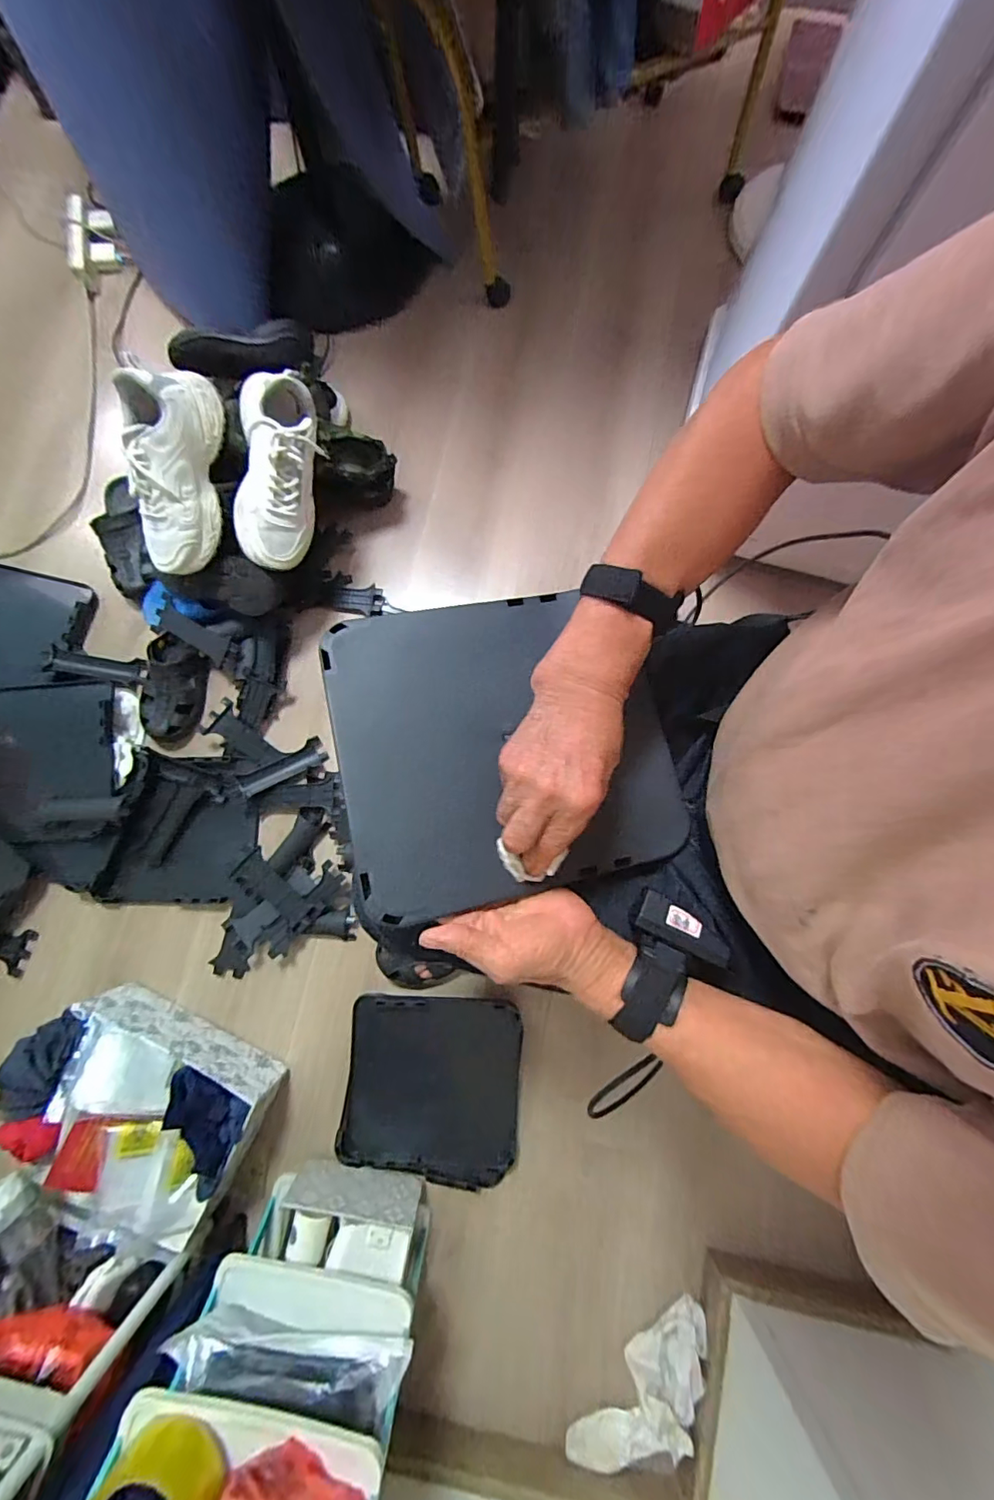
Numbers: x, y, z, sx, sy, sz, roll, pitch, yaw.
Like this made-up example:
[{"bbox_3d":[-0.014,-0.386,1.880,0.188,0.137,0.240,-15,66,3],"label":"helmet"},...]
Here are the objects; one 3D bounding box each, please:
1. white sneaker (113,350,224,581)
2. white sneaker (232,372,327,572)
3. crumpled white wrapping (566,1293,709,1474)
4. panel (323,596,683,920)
[{"bbox_3d":[-0.467,-0.393,0.725,0.103,0.095,0.264,9,109,2],"label":"white sneaker"},{"bbox_3d":[-0.330,-0.409,0.756,0.128,0.091,0.259,13,109,3],"label":"white sneaker"},{"bbox_3d":[0.210,0.889,0.694,0.096,0.059,0.254,42,83,7],"label":"crumpled white wrapping"},{"bbox_3d":[0.008,-0.010,0.405,0.257,0.017,0.240,-11,79,-13],"label":"panel"}]

